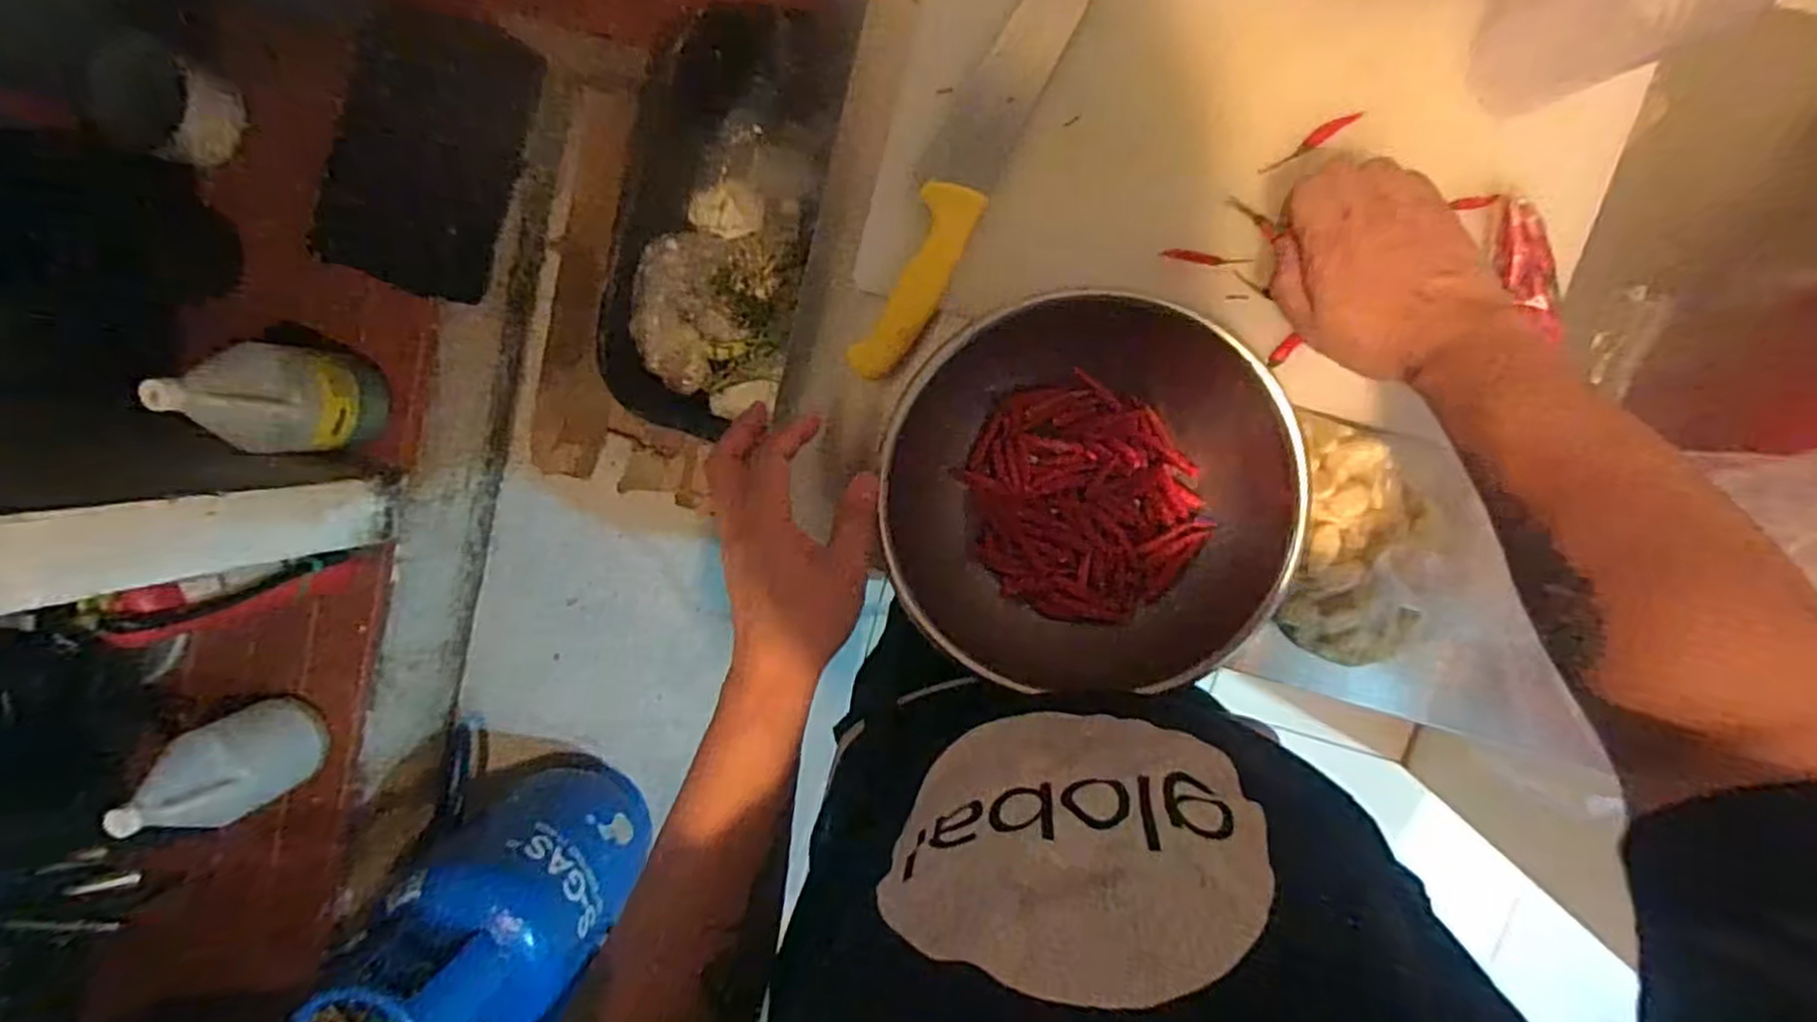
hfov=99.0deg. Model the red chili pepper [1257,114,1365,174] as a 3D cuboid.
[{"bbox_3d":[0.258,-0.237,0.499,0.066,0.004,0.010,-31,93,9],"label":"red chili pepper"}]

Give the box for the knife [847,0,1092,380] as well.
[{"bbox_3d":[0.040,-0.234,0.512,0.050,0.025,0.311,27,99,3],"label":"knife"}]

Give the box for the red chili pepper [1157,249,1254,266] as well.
[{"bbox_3d":[0.198,-0.169,0.518,0.057,0.011,0.007,12,98,5],"label":"red chili pepper"}]

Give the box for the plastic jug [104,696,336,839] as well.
[{"bbox_3d":[-0.971,0.368,1.113,0.161,0.237,0.142,-29,93,9],"label":"plastic jug"}]

